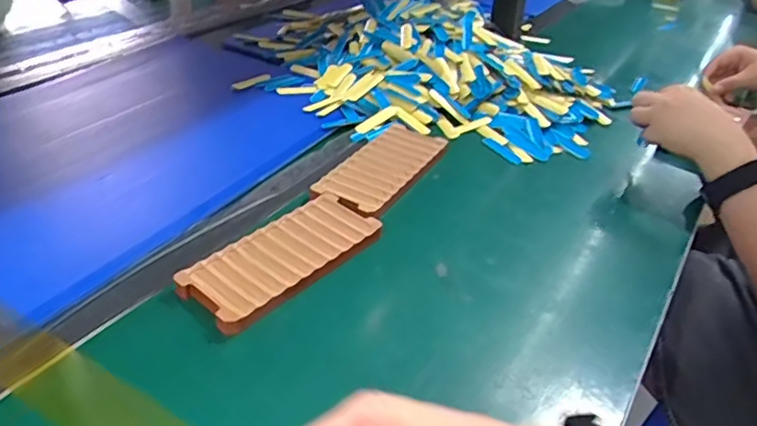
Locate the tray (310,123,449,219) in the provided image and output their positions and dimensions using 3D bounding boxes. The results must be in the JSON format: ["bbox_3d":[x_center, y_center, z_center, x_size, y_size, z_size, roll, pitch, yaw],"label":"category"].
[{"bbox_3d":[0.008,-0.054,0.627,0.081,0.010,0.164,24,41,22],"label":"tray"}]

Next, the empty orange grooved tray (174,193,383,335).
[{"bbox_3d":[-0.078,0.035,0.506,0.079,0.008,0.176,31,44,29],"label":"empty orange grooved tray"}]

